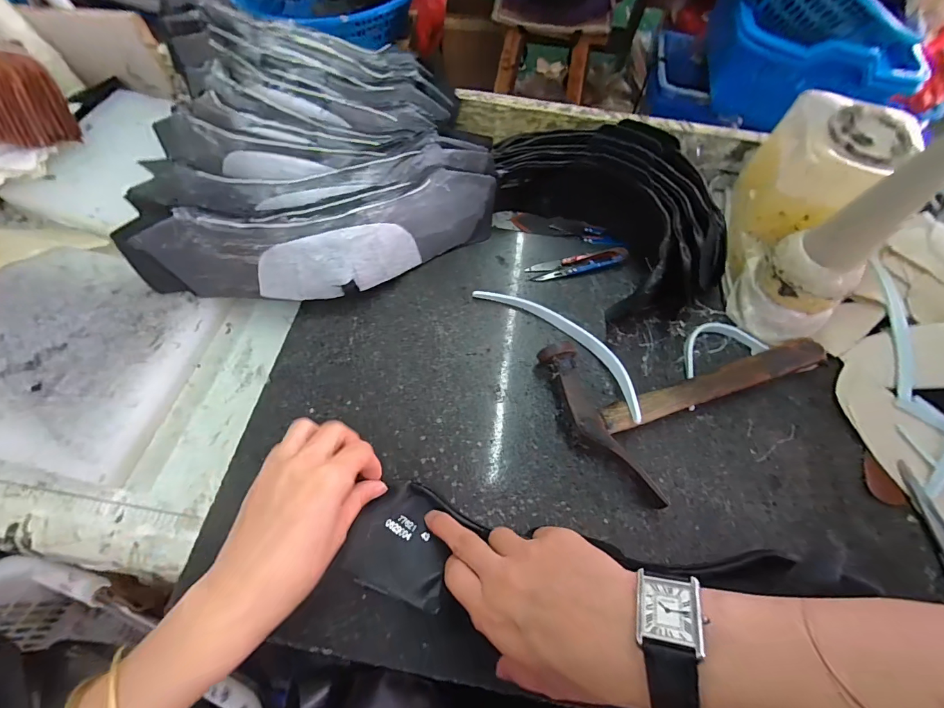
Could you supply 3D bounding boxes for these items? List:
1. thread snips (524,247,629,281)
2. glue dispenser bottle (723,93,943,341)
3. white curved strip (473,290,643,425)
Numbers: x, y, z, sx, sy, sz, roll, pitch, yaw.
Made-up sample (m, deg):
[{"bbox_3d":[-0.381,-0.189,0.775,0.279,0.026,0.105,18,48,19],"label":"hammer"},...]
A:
[{"bbox_3d":[0.111,-0.095,0.420,0.104,0.013,0.021,-13,65,-8],"label":"thread snips"},{"bbox_3d":[0.312,-0.140,0.350,0.087,0.183,0.192,20,64,7],"label":"glue dispenser bottle"},{"bbox_3d":[0.083,-0.013,0.364,0.049,0.011,0.185,-28,58,-36],"label":"white curved strip"}]

